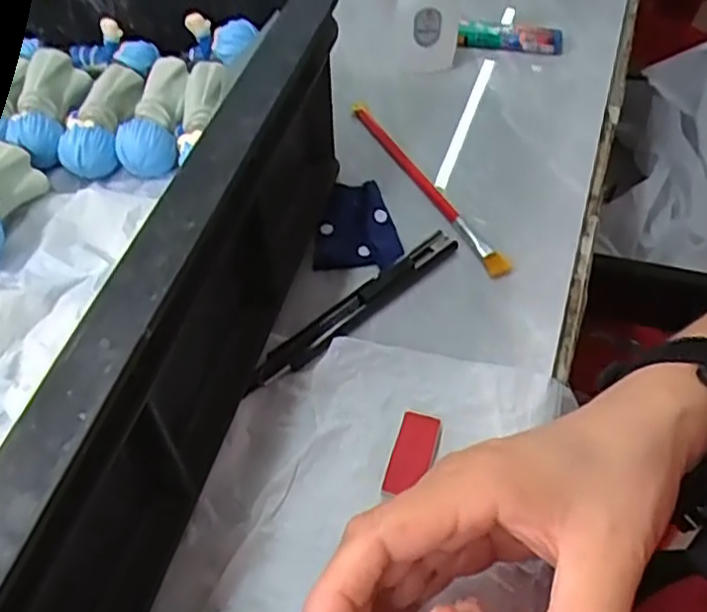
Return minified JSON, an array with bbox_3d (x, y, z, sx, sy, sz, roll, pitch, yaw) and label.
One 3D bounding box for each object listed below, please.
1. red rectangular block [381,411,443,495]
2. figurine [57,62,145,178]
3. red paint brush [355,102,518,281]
[{"bbox_3d":[0.026,0.065,0.307,0.018,0.004,0.040,13,53,11],"label":"red rectangular block"},{"bbox_3d":[-0.121,-0.091,0.339,0.025,0.017,0.060,12,67,10],"label":"figurine"},{"bbox_3d":[0.041,-0.073,0.412,0.010,0.008,0.155,-24,55,-18],"label":"red paint brush"}]

